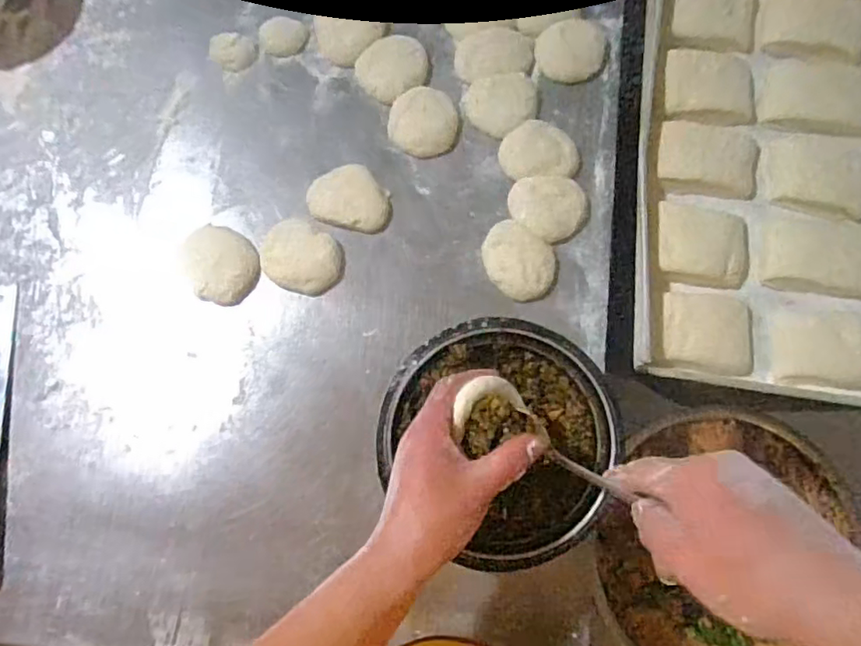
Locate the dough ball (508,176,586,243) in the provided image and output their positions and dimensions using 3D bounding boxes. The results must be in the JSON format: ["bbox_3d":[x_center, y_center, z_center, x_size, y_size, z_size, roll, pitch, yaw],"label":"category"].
[{"bbox_3d":[0.119,-0.120,0.602,0.075,0.020,0.064,36,81,5],"label":"dough ball"}]

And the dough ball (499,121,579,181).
[{"bbox_3d":[0.112,-0.177,0.611,0.078,0.023,0.057,0,80,-1],"label":"dough ball"}]

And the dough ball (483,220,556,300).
[{"bbox_3d":[0.086,-0.061,0.584,0.077,0.026,0.063,34,81,5],"label":"dough ball"}]

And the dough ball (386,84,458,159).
[{"bbox_3d":[-0.008,-0.208,0.611,0.069,0.031,0.065,0,80,-1],"label":"dough ball"}]

